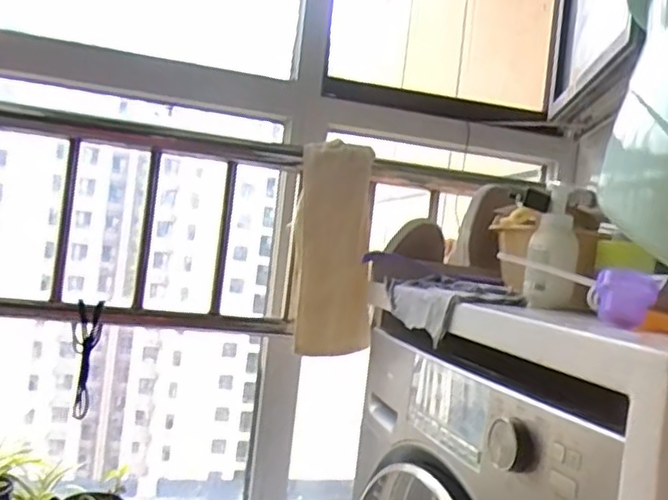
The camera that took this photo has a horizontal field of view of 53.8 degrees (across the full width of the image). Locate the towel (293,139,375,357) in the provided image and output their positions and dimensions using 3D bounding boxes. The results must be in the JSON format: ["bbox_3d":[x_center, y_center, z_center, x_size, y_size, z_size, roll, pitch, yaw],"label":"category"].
[{"bbox_3d":[0.001,-0.004,1.148,0.138,0.363,0.081,6,-1,1],"label":"towel"}]

